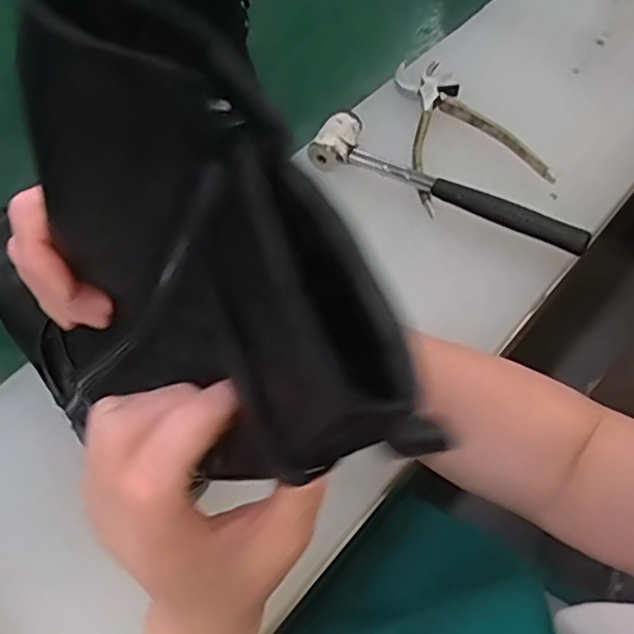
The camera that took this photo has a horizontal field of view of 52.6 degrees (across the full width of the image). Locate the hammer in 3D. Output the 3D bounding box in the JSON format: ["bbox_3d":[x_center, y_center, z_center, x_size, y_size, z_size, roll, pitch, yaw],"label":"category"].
[{"bbox_3d":[0.109,-0.110,0.533,0.234,0.033,0.048,26,61,10],"label":"hammer"}]

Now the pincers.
[{"bbox_3d":[0.128,-0.176,0.579,0.115,0.020,0.176,-9,61,-9],"label":"pincers"}]

